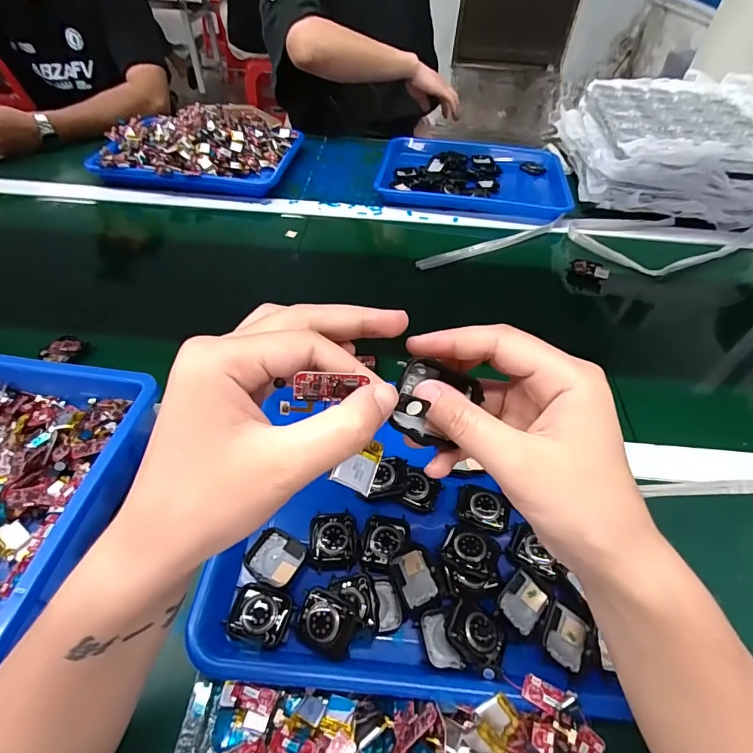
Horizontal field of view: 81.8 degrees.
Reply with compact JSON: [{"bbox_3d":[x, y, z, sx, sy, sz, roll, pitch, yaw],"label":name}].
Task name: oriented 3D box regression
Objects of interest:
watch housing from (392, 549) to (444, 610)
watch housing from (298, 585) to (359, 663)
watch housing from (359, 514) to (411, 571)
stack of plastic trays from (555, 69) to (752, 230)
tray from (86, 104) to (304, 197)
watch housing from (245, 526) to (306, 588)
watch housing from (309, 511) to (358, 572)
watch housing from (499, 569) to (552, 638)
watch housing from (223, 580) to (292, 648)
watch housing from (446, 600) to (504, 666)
[{"bbox_3d":[0.030,0.150,0.323,0.034,0.005,0.039,-9,60,-31],"label":"watch housing"},{"bbox_3d":[-0.034,0.167,0.296,0.041,0.012,0.030,23,52,17],"label":"watch housing"},{"bbox_3d":[0.007,0.126,0.337,0.036,0.007,0.042,10,49,6],"label":"watch housing"},{"bbox_3d":[0.511,-0.403,0.743,0.332,0.118,0.331,5,49,2],"label":"stack of plastic trays"},{"bbox_3d":[-0.319,-0.423,0.783,0.322,0.070,0.258,6,49,3],"label":"tray"},{"bbox_3d":[-0.076,0.139,0.332,0.042,0.010,0.037,20,51,14],"label":"watch housing"},{"bbox_3d":[-0.034,0.124,0.338,0.036,0.004,0.042,-3,49,-5],"label":"watch housing"},{"bbox_3d":[0.108,0.164,0.318,0.033,0.004,0.040,42,57,10],"label":"watch housing"},{"bbox_3d":[-0.082,0.168,0.306,0.044,0.012,0.035,13,50,8],"label":"watch housing"},{"bbox_3d":[0.069,0.173,0.294,0.039,0.008,0.034,17,51,12],"label":"watch housing"}]

